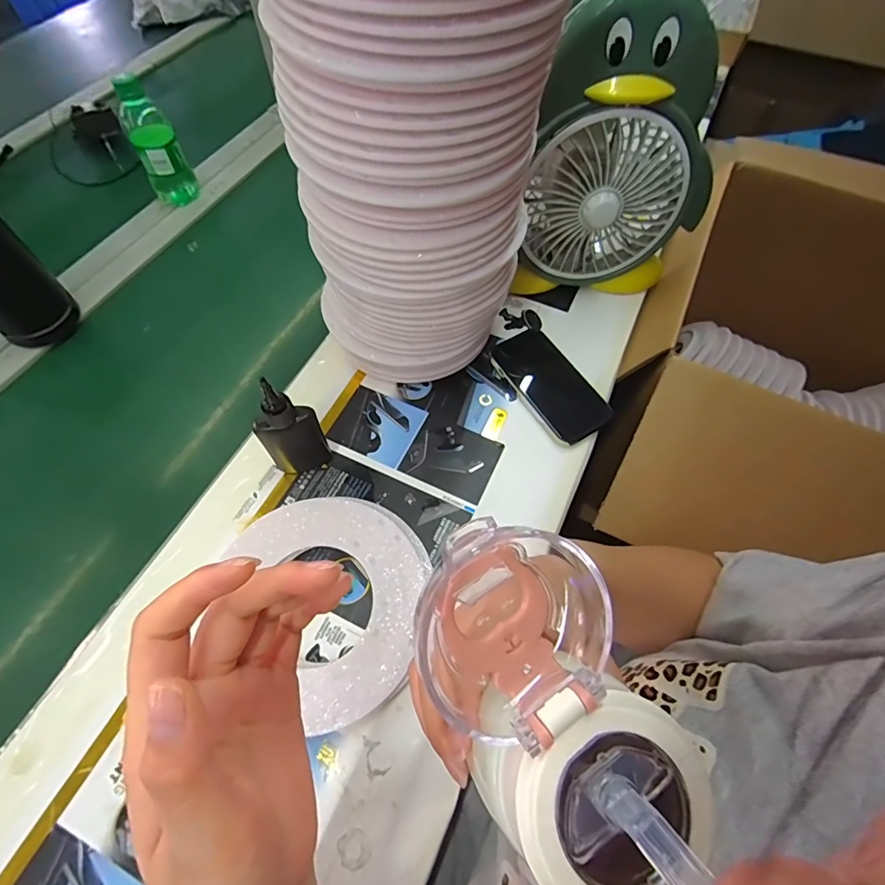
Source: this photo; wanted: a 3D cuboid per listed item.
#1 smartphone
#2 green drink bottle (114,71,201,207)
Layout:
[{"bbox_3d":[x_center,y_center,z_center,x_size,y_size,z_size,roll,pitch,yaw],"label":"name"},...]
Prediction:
[{"bbox_3d":[0.121,-0.071,0.543,0.075,0.018,0.155,-29,65,-16],"label":"smartphone"},{"bbox_3d":[-0.396,-0.413,0.650,0.060,0.148,0.051,-23,64,-13],"label":"green drink bottle"}]

